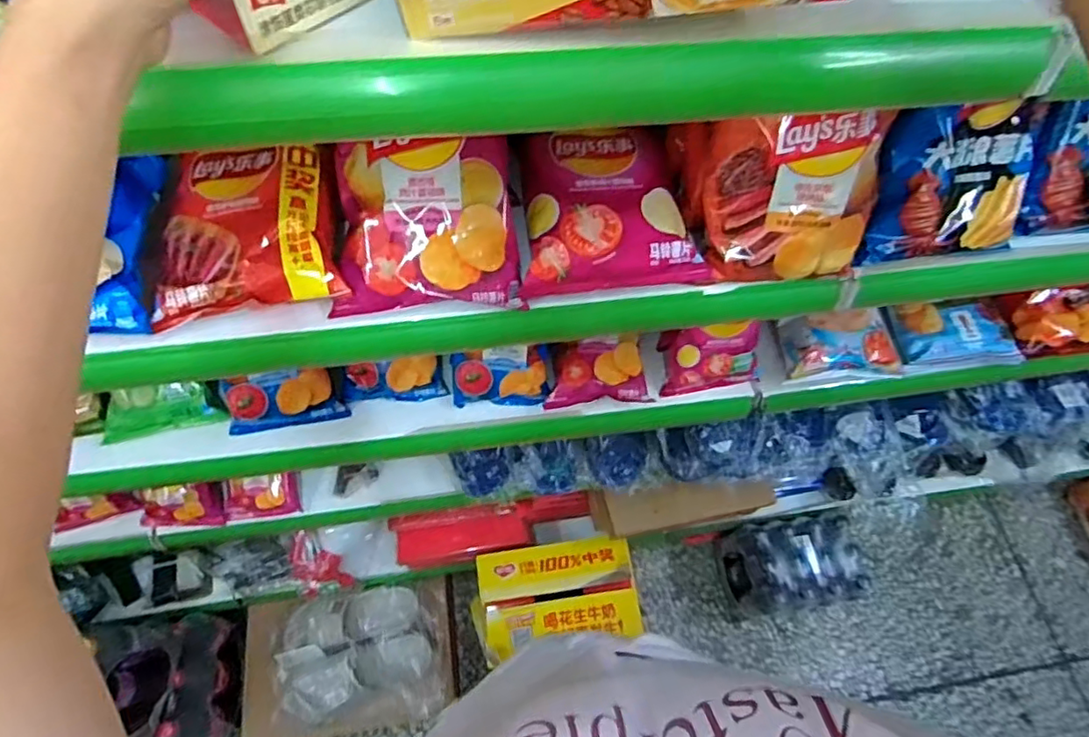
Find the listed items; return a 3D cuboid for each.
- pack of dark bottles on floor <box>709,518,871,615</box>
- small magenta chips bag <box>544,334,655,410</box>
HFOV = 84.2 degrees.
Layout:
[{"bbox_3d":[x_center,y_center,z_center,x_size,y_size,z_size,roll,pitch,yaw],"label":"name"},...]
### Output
[{"bbox_3d":[0.546,0.440,1.354,0.247,0.223,0.185,-5,64,-6],"label":"pack of dark bottles on floor"},{"bbox_3d":[0.066,0.001,0.755,0.124,0.038,0.100,-2,63,-5],"label":"small magenta chips bag"}]

